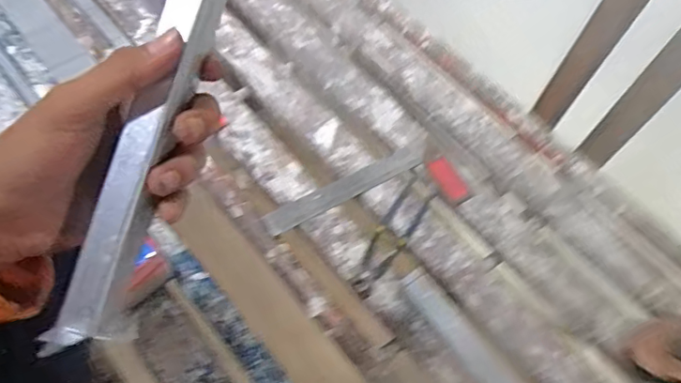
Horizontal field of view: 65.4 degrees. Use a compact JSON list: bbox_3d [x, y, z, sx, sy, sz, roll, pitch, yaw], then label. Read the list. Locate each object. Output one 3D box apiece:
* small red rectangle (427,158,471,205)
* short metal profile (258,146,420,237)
[{"bbox_3d":[0.172,-0.017,0.840,0.040,0.009,0.078,-26,68,-18],"label":"small red rectangle"},{"bbox_3d":[0.007,-0.006,0.811,0.265,0.014,0.038,-26,68,-18],"label":"short metal profile"}]

